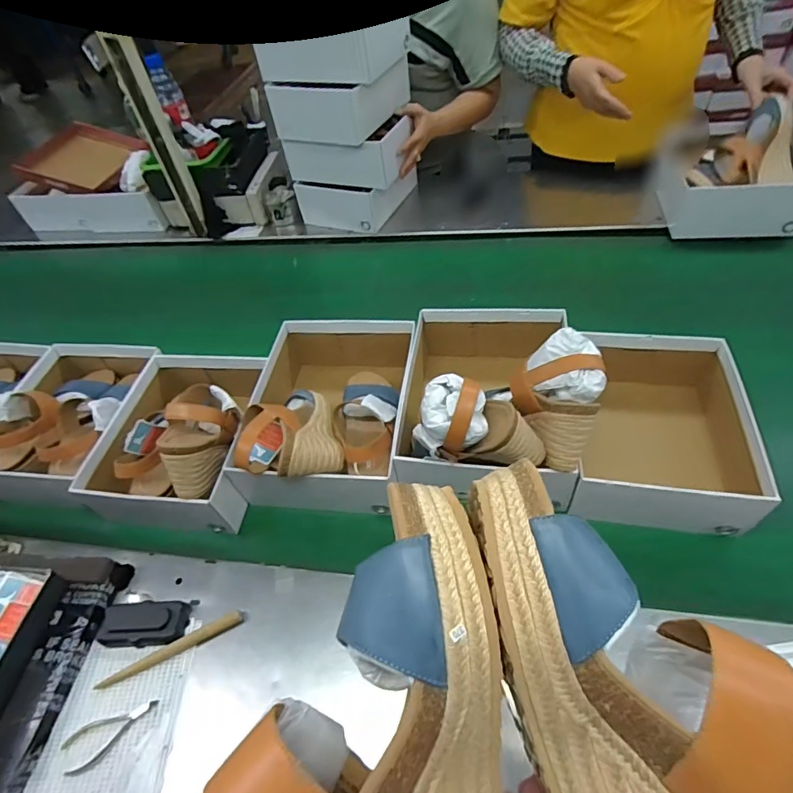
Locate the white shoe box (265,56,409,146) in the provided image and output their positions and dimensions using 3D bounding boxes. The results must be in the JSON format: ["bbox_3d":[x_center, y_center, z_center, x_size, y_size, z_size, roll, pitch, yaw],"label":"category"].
[{"bbox_3d":[-0.120,-0.675,1.057,0.212,0.105,0.246,20,54,19],"label":"white shoe box"}]

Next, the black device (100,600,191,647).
[{"bbox_3d":[-0.317,0.284,0.591,0.106,0.019,0.050,-3,50,1],"label":"black device"}]

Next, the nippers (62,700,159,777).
[{"bbox_3d":[-0.318,0.377,0.527,0.099,0.010,0.043,-21,52,-14],"label":"nippers"}]

